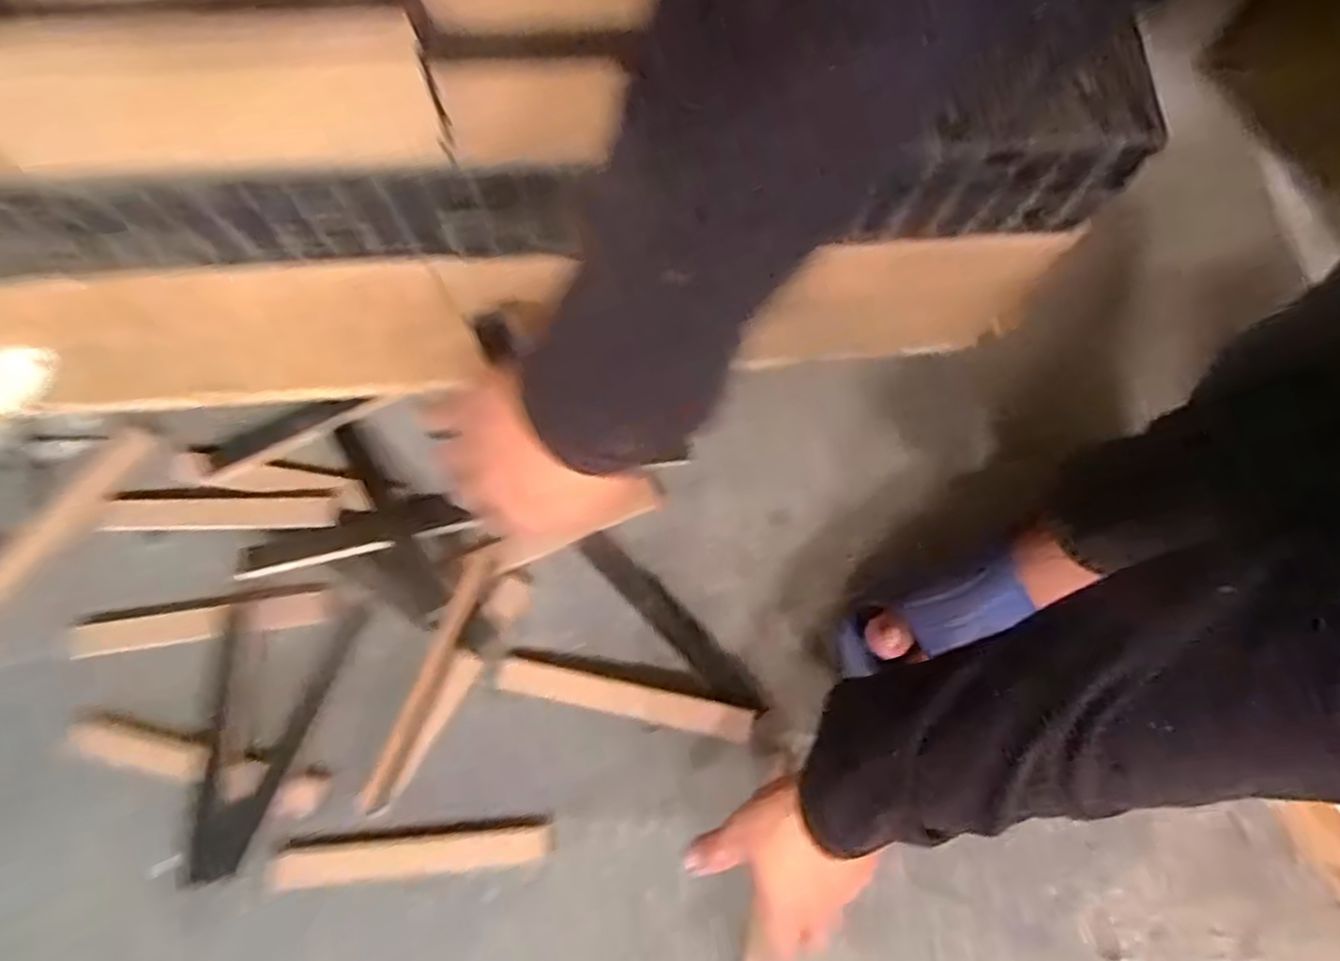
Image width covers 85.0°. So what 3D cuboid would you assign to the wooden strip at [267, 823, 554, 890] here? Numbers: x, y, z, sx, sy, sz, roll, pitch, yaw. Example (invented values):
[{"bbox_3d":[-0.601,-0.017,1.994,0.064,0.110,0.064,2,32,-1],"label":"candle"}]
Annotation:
[{"bbox_3d":[-0.166,0.243,0.472,0.175,0.008,0.024,-4,75,-2],"label":"wooden strip"}]

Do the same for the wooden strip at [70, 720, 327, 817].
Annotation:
[{"bbox_3d":[-0.312,0.188,0.480,0.170,0.012,0.027,13,75,2],"label":"wooden strip"}]

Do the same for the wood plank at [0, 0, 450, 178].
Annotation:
[{"bbox_3d":[-0.177,-0.143,0.274,0.172,0.070,0.010,-3,74,-1],"label":"wood plank"}]

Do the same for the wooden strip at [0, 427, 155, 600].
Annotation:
[{"bbox_3d":[-0.434,0.030,0.519,0.029,0.007,0.165,32,77,7],"label":"wooden strip"}]

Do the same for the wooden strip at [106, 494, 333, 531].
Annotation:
[{"bbox_3d":[-0.324,0.023,0.528,0.163,0.006,0.023,-1,75,-2],"label":"wooden strip"}]

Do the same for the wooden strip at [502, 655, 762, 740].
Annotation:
[{"bbox_3d":[-0.031,0.150,0.502,0.175,0.011,0.023,12,75,2],"label":"wooden strip"}]

